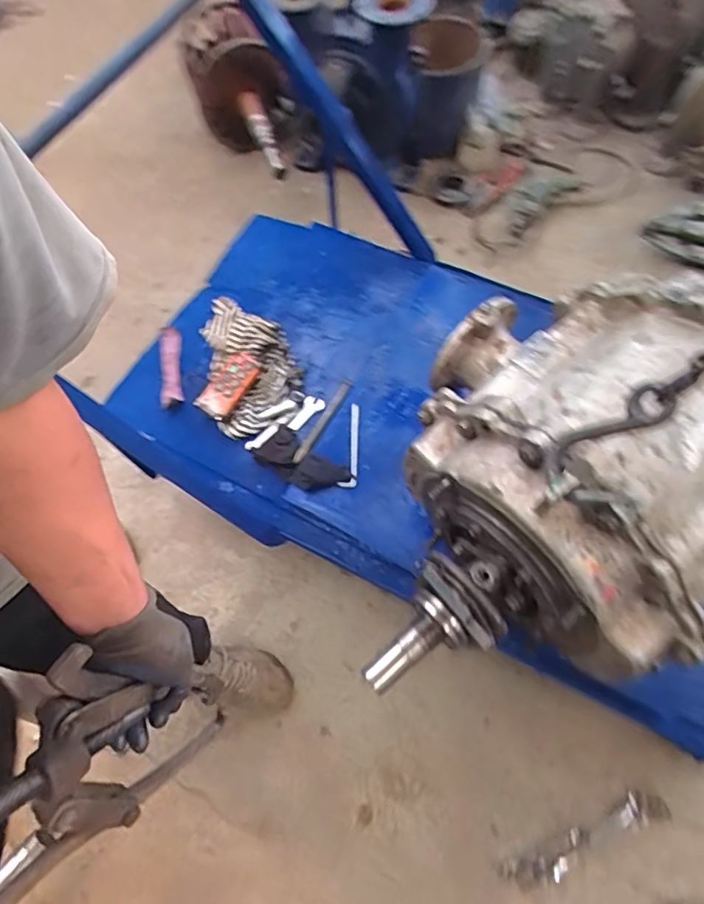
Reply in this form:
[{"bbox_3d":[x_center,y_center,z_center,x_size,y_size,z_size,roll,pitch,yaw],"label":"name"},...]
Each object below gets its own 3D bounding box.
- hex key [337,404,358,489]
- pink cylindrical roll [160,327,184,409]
[{"bbox_3d":[-0.004,-0.011,1.129,0.036,0.017,0.178,3,74,4],"label":"hex key"},{"bbox_3d":[-0.429,-0.205,1.250,0.049,0.042,0.233,-10,65,-1],"label":"pink cylindrical roll"}]

